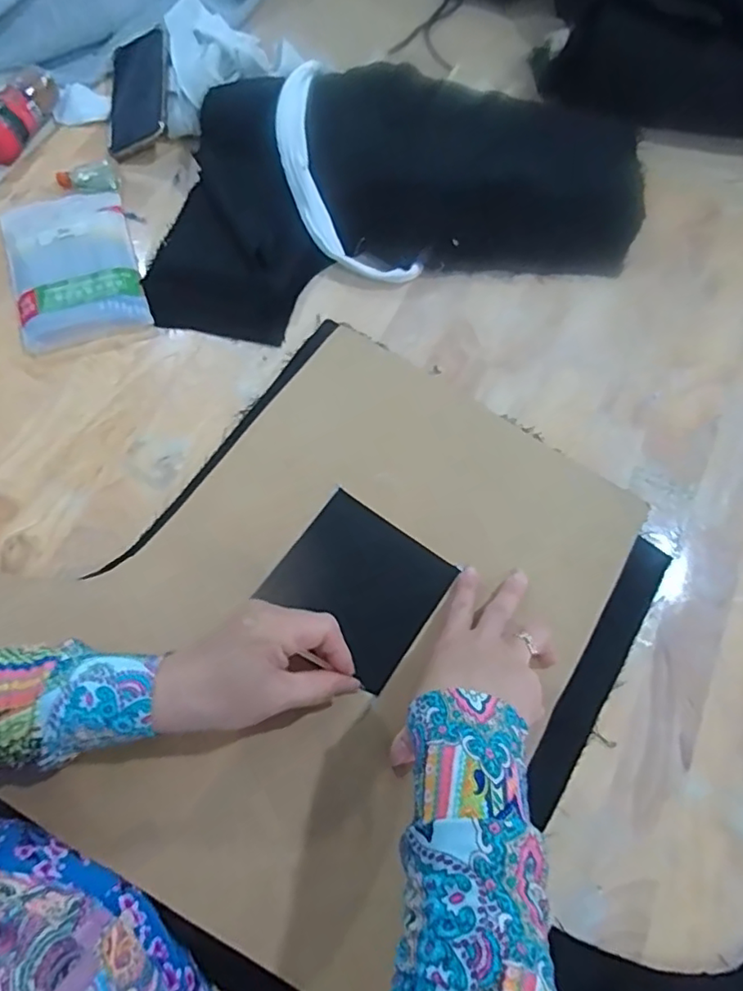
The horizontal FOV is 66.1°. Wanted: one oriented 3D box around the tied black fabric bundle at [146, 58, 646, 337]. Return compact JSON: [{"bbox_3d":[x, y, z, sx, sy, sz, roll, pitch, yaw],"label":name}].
[{"bbox_3d":[0.008,-0.309,0.553,0.463,0.079,0.265,-12,70,-6],"label":"tied black fabric bundle"}]

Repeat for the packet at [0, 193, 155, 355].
[{"bbox_3d":[-0.287,-0.222,0.549,0.113,0.020,0.173,-18,71,-8],"label":"packet"}]

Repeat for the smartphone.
[{"bbox_3d":[-0.250,-0.436,0.618,0.079,0.016,0.151,-12,75,18],"label":"smartphone"}]

